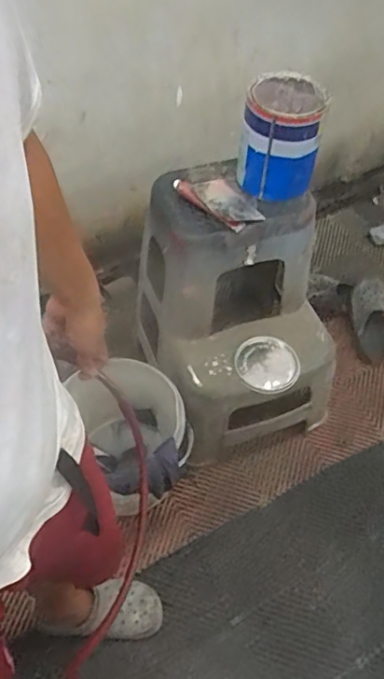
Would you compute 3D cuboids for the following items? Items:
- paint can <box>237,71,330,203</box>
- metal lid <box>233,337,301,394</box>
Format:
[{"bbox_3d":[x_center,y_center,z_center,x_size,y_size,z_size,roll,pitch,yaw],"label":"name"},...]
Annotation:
[{"bbox_3d":[0.184,-0.409,1.147,0.160,0.190,0.177,19,55,12],"label":"paint can"},{"bbox_3d":[0.172,0.057,1.306,0.141,0.022,0.149,1,53,-1],"label":"metal lid"}]

